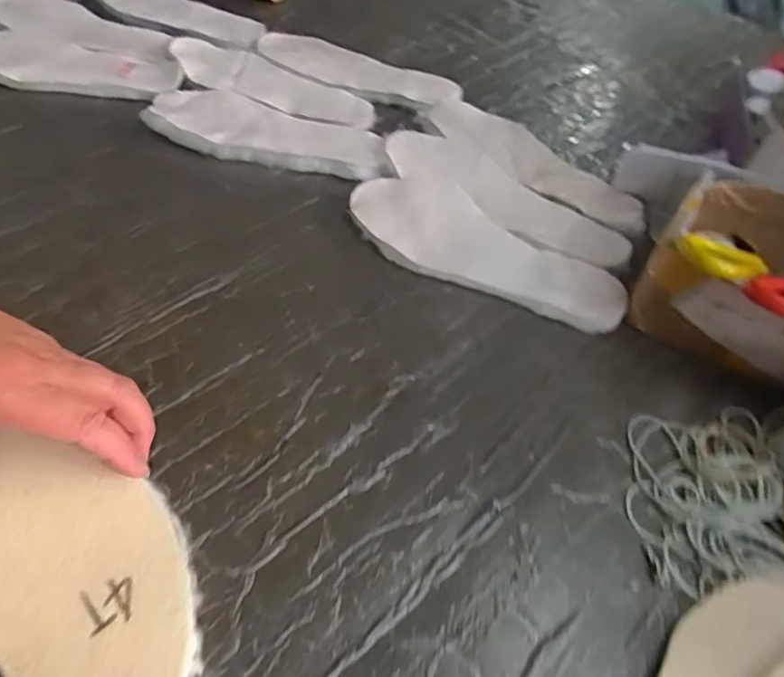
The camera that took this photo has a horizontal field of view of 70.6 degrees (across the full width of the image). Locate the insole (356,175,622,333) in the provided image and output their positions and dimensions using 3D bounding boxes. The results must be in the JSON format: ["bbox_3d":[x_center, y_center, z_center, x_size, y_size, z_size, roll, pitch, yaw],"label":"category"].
[{"bbox_3d":[0.081,-0.085,0.499,0.256,0.009,0.097,21,61,12],"label":"insole"}]

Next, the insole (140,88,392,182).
[{"bbox_3d":[-0.131,-0.213,0.580,0.261,0.015,0.091,19,56,9],"label":"insole"}]

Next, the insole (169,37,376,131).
[{"bbox_3d":[-0.142,-0.298,0.638,0.268,0.013,0.086,25,53,16],"label":"insole"}]

